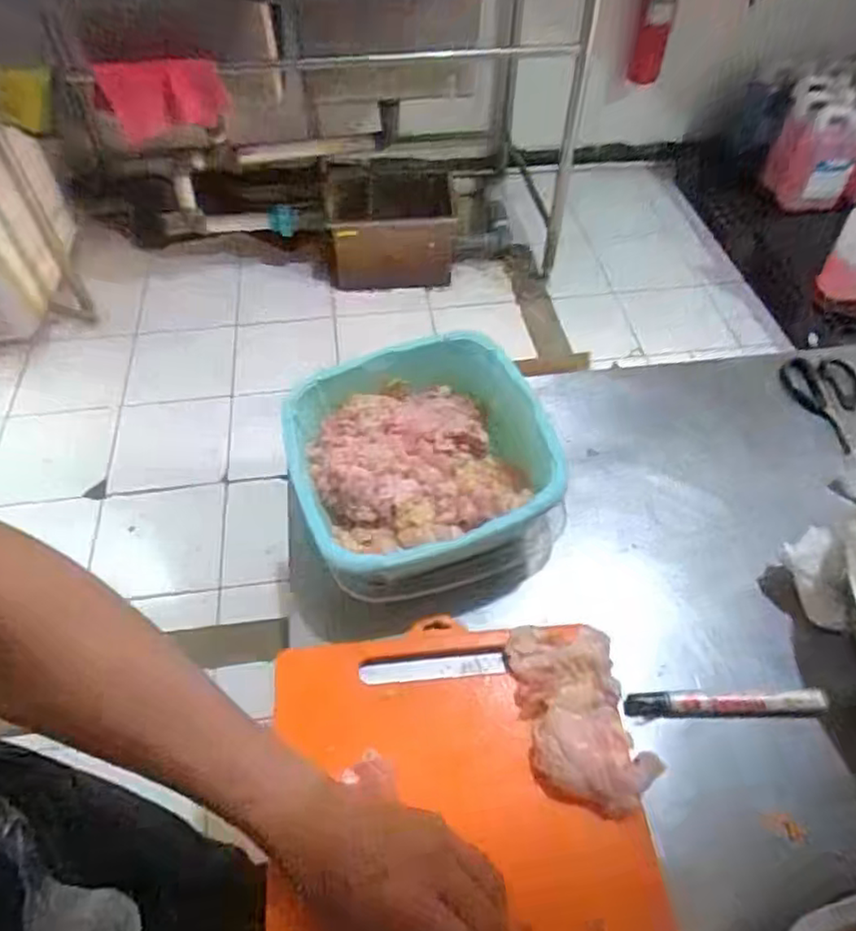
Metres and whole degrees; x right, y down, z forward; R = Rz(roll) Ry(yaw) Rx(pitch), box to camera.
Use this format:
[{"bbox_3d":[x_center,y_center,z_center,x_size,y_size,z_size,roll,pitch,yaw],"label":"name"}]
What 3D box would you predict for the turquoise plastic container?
[{"bbox_3d":[0.001,0.001,0.540,0.219,0.093,0.197,-8,53,-7],"label":"turquoise plastic container"}]

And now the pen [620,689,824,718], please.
[{"bbox_3d":[0.216,0.173,0.470,0.142,0.014,0.019,0,52,-1],"label":"pen"}]

